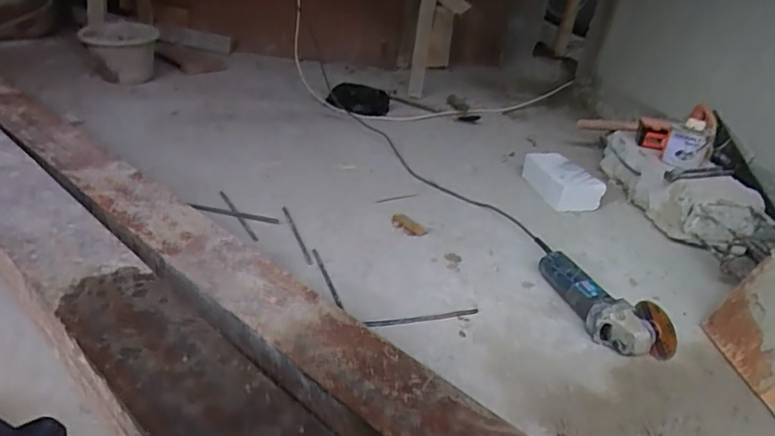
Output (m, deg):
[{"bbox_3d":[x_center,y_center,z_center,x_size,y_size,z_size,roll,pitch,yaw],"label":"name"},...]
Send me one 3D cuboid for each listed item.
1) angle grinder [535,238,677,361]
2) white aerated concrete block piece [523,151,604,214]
[{"bbox_3d":[0.363,0.142,0.890,0.084,0.088,0.285,-10,34,-27],"label":"angle grinder"},{"bbox_3d":[0.464,-0.100,1.333,0.140,0.087,0.203,-1,31,-13],"label":"white aerated concrete block piece"}]

